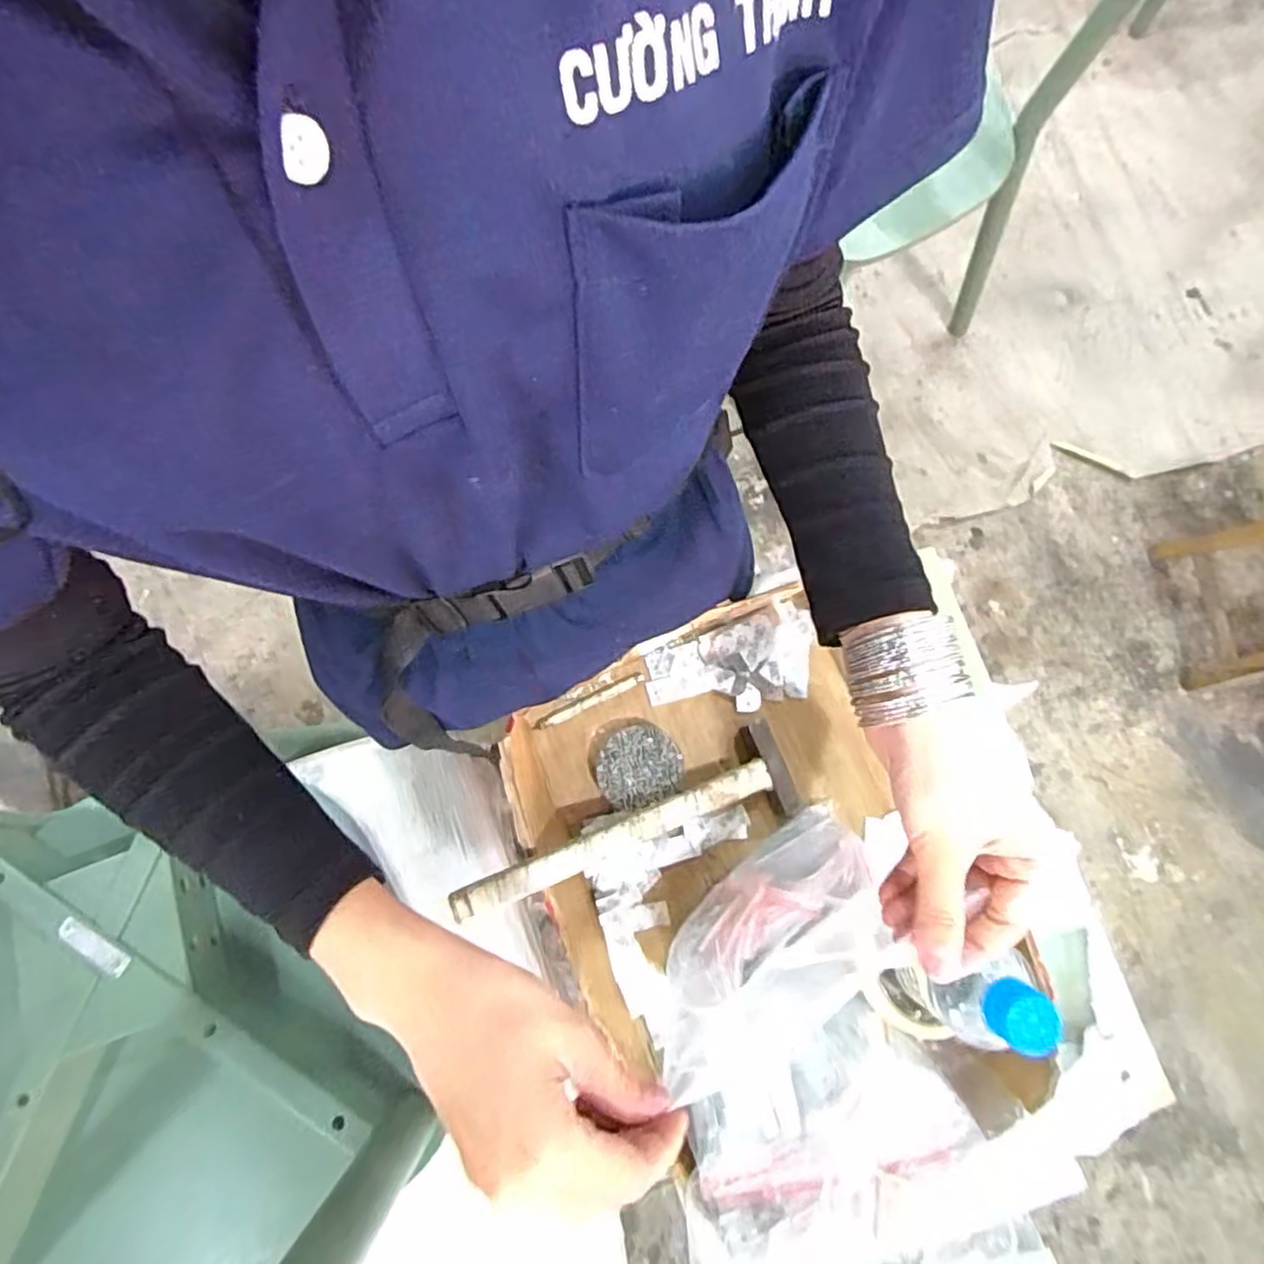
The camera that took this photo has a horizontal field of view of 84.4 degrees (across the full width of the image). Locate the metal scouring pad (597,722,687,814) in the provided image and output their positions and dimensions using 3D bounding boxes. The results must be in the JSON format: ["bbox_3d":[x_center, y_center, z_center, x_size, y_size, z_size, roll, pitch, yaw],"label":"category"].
[{"bbox_3d":[0.005,0.093,0.484,0.057,0.015,0.054,-15,80,-1],"label":"metal scouring pad"}]

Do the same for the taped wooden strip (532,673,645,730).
[{"bbox_3d":[-0.031,0.050,0.499,0.084,0.004,0.008,-26,80,-3],"label":"taped wooden strip"}]

